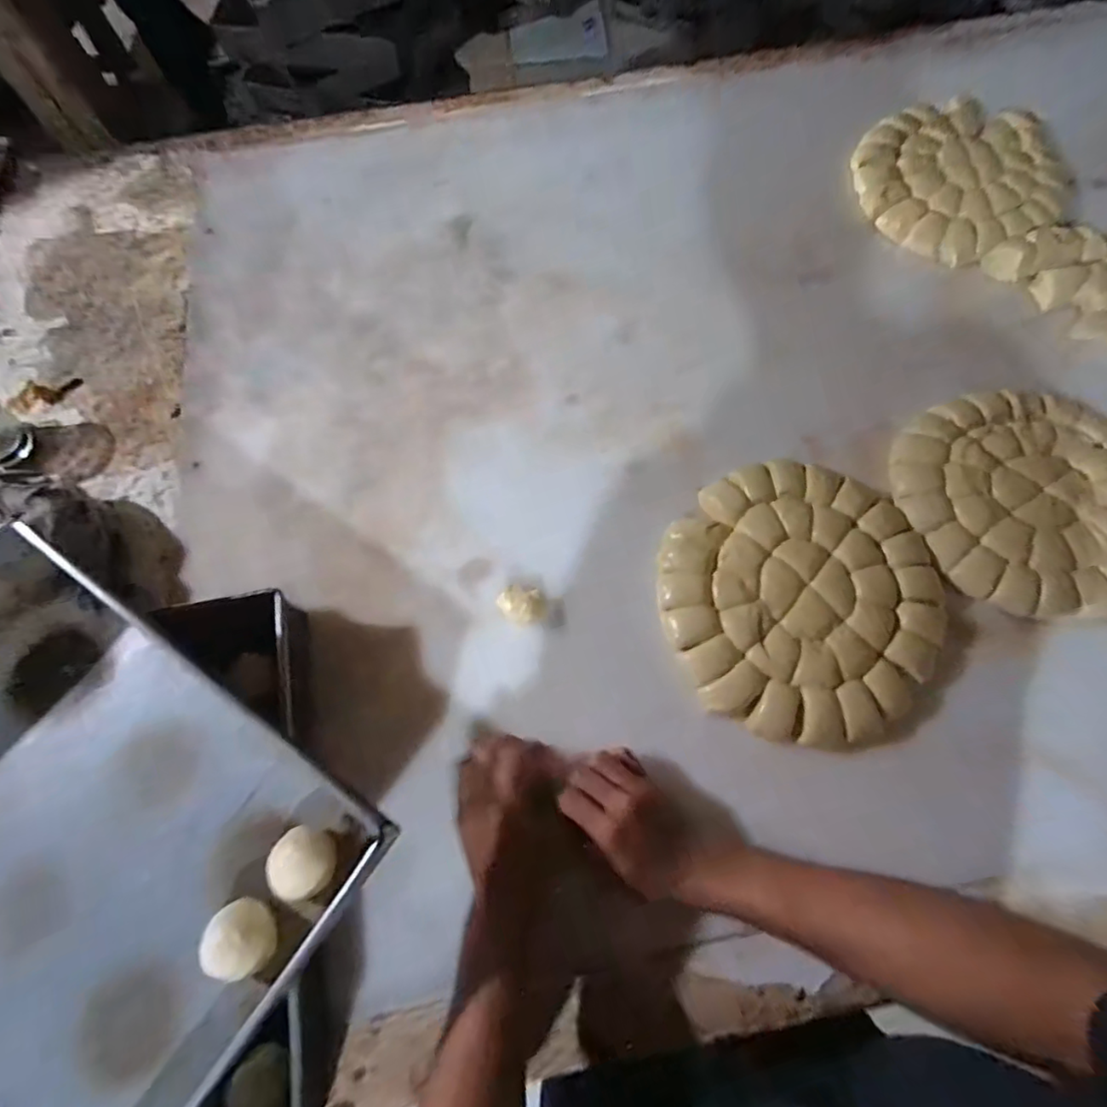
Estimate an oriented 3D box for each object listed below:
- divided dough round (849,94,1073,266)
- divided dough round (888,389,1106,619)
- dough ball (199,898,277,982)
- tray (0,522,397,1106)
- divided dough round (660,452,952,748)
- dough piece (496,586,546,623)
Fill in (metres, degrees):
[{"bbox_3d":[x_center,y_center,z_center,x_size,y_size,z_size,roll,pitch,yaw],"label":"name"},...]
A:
[{"bbox_3d":[0.543,-0.509,0.774,0.269,0.054,0.245,0,69,1],"label":"divided dough round"},{"bbox_3d":[0.514,-0.069,0.597,0.269,0.023,0.255,0,69,1],"label":"divided dough round"},{"bbox_3d":[-0.226,0.280,0.413,0.044,0.050,0.050,-20,70,-6],"label":"dough ball"},{"bbox_3d":[-0.407,0.252,0.410,0.430,0.079,0.417,33,73,12],"label":"tray"},{"bbox_3d":[0.249,0.038,0.567,0.269,0.028,0.276,0,69,1],"label":"divided dough round"},{"bbox_3d":[-0.033,0.052,0.578,0.049,0.018,0.034,12,70,6],"label":"dough piece"}]

